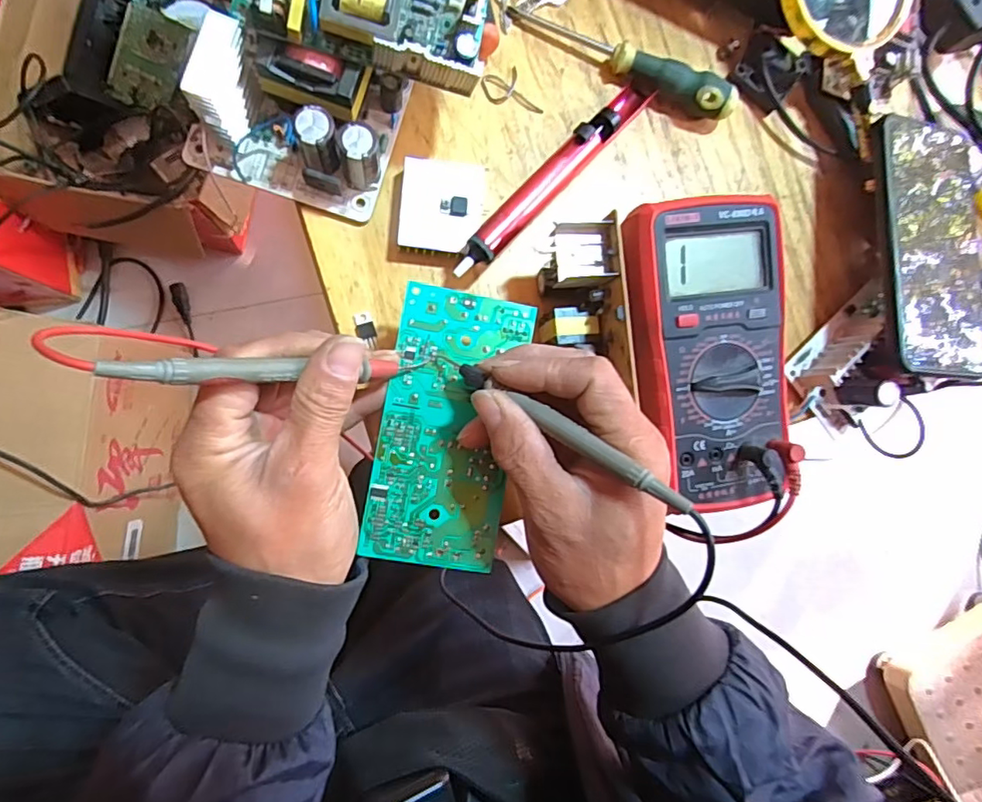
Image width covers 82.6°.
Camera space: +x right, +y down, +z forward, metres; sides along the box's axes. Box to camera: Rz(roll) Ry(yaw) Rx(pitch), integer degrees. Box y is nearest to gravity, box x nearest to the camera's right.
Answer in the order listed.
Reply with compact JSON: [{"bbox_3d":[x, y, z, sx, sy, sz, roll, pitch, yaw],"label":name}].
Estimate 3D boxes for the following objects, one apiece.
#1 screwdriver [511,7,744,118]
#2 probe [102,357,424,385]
[{"bbox_3d":[0.087,-0.222,0.358,0.151,0.026,0.020,23,84,-7],"label":"screwdriver"},{"bbox_3d":[-0.087,-0.013,0.247,0.146,0.009,0.010,-4,87,-50],"label":"probe"}]

